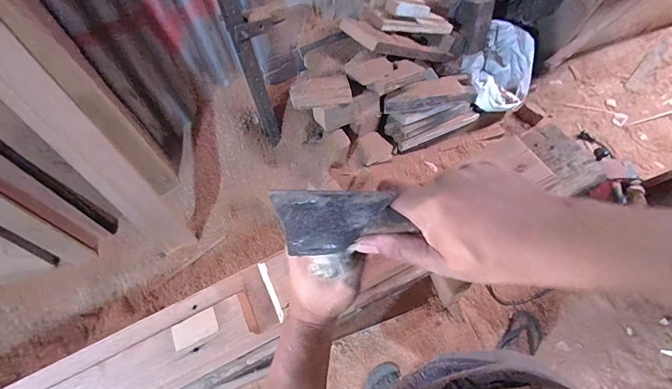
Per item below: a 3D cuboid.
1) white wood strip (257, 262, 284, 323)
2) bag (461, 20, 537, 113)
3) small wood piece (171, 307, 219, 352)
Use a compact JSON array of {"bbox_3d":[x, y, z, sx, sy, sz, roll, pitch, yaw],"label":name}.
[{"bbox_3d":[-0.092,0.138,0.505,0.011,0.008,0.087,-22,64,-9],"label":"white wood strip"},{"bbox_3d":[0.682,-0.517,1.499,0.286,0.240,0.273,-41,68,-17],"label":"bag"},{"bbox_3d":[-0.192,0.184,0.485,0.061,0.008,0.036,-22,64,-8],"label":"small wood piece"}]

